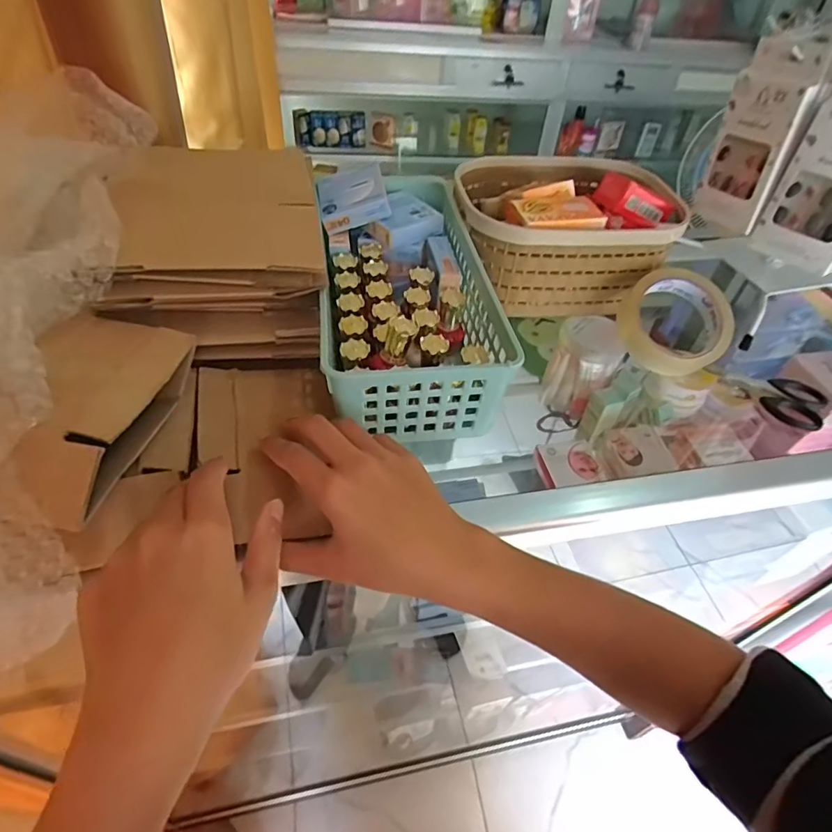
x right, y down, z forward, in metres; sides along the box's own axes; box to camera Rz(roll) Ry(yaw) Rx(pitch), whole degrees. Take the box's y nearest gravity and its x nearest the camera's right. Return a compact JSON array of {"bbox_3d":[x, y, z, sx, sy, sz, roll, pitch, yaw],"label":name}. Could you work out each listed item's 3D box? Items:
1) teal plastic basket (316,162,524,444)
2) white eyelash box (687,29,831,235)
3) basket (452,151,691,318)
[{"bbox_3d":[-0.011,-0.112,0.456,0.142,0.097,0.282,-3,47,-9],"label":"teal plastic basket"},{"bbox_3d":[0.309,-0.250,0.466,0.024,0.157,0.086,-11,49,-15],"label":"white eyelash box"},{"bbox_3d":[0.147,-0.194,0.537,0.216,0.100,0.164,0,46,-6],"label":"basket"}]

